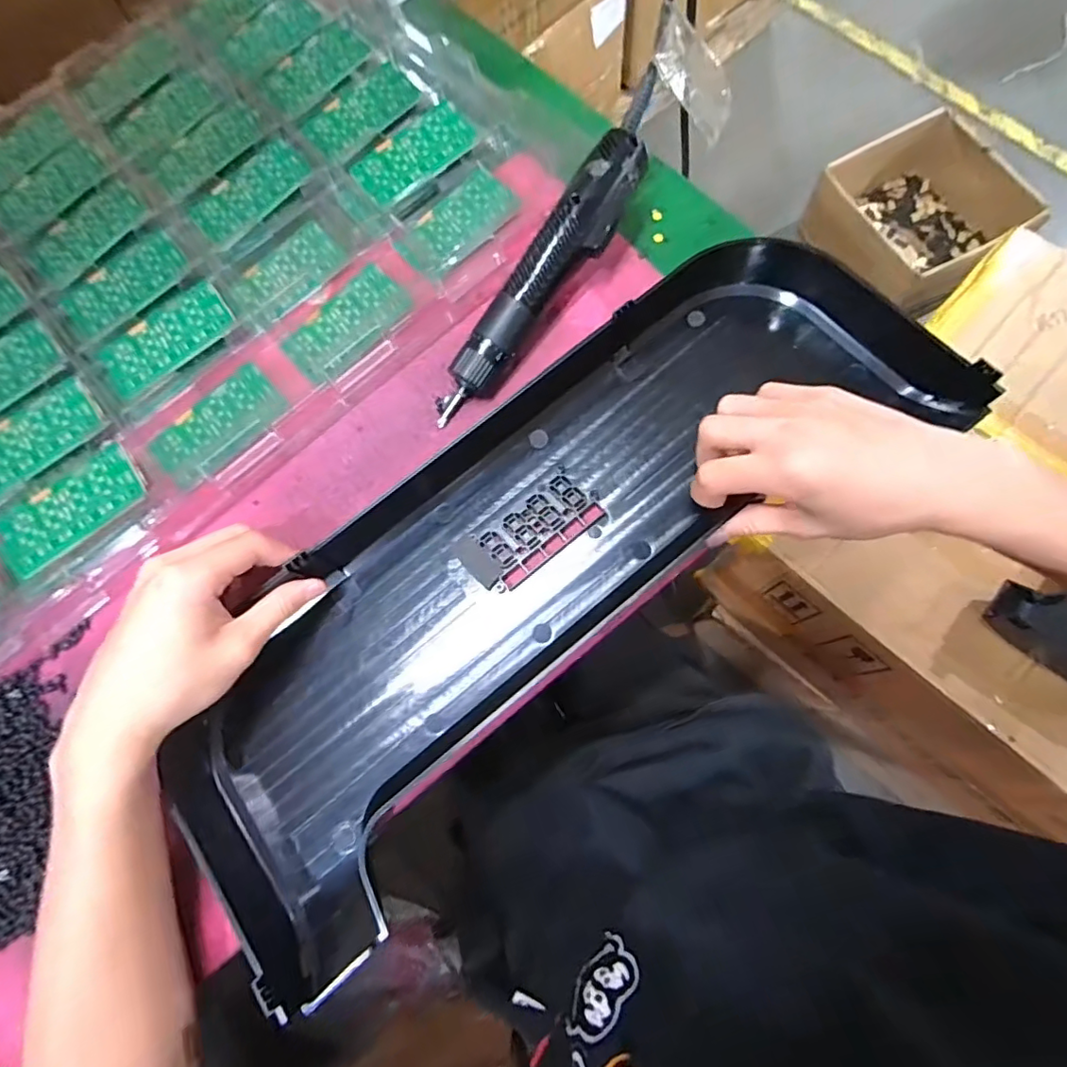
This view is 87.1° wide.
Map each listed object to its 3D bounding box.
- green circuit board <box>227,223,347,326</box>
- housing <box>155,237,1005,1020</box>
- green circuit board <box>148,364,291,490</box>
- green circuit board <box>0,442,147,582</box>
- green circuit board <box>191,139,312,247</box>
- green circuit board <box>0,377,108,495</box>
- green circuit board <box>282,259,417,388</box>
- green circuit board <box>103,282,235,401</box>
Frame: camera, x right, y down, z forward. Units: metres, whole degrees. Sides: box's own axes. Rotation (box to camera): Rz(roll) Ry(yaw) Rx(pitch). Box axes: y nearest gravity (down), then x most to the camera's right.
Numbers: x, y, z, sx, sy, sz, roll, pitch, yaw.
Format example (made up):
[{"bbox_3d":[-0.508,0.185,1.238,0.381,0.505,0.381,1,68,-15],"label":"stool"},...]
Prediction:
[{"bbox_3d":[-0.188,-0.199,0.427,0.084,0.008,0.045,-43,76,-6],"label":"green circuit board"},{"bbox_3d":[0.007,0.012,0.336,0.493,0.058,0.209,-43,78,-7],"label":"housing"},{"bbox_3d":[-0.221,-0.076,0.393,0.091,0.011,0.049,-43,76,-6],"label":"green circuit board"},{"bbox_3d":[-0.307,-0.016,0.370,0.099,0.004,0.051,-34,76,-3],"label":"green circuit board"},{"bbox_3d":[-0.221,-0.268,0.440,0.095,0.010,0.045,-41,75,-6],"label":"green circuit board"},{"bbox_3d":[-0.348,-0.066,0.391,0.095,0.008,0.051,-36,75,-5],"label":"green circuit board"},{"bbox_3d":[-0.136,-0.154,0.407,0.093,0.010,0.049,-42,76,-6],"label":"green circuit board"},{"bbox_3d":[-0.265,-0.142,0.406,0.094,0.010,0.046,-40,75,-6],"label":"green circuit board"}]

